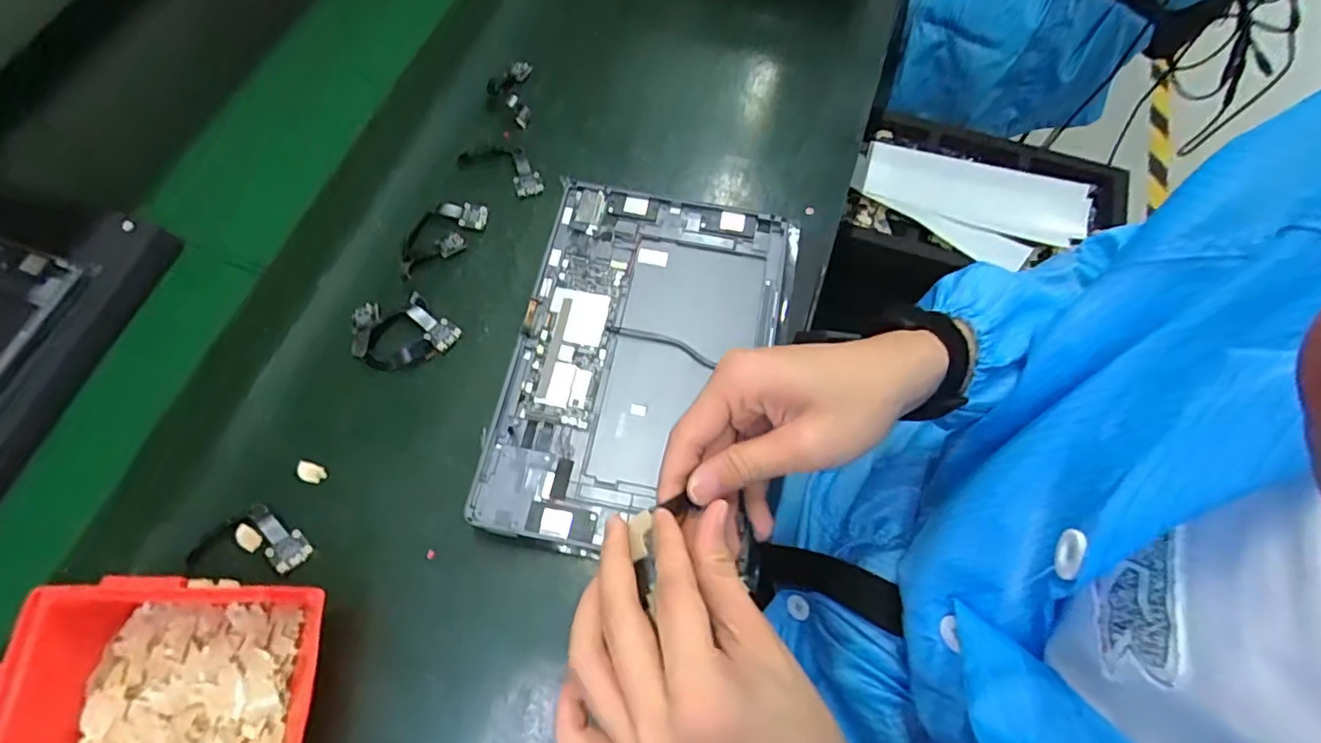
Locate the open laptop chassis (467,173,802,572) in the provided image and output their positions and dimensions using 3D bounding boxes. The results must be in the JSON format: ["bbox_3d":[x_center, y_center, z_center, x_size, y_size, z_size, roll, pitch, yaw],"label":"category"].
[{"bbox_3d":[-0.009,-0.009,0.407,0.170,0.022,0.255,10,67,5],"label":"open laptop chassis"}]

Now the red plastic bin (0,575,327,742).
[{"bbox_3d":[-0.255,0.177,0.314,0.135,0.074,0.121,-1,66,0],"label":"red plastic bin"}]

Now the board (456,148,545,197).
[{"bbox_3d":[-0.127,-0.167,0.495,0.074,0.008,0.036,26,69,12],"label":"board"}]

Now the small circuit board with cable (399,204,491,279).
[{"bbox_3d":[-0.170,-0.105,0.464,0.040,0.006,0.080,38,72,16],"label":"small circuit board with cable"}]

